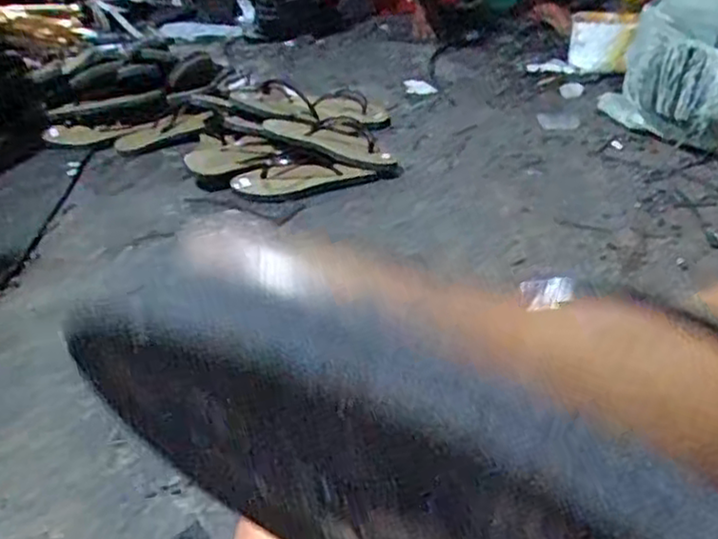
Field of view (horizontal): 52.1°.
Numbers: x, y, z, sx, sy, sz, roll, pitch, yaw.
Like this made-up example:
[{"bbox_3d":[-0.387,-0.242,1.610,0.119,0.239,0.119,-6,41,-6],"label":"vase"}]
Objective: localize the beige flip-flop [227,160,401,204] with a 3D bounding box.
[{"bbox_3d":[-0.072,-0.150,1.218,0.268,0.038,0.080,-6,31,-4],"label":"beige flip-flop"}]

